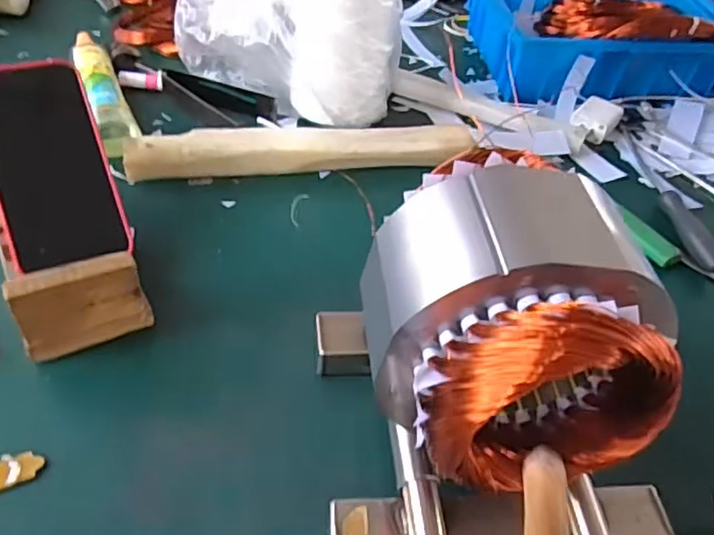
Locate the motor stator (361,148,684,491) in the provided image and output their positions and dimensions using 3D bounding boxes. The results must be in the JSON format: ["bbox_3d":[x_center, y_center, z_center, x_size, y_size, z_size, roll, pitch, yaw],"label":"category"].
[{"bbox_3d":[0.076,0.025,0.327,0.122,0.121,0.135,-1,45,-9],"label":"motor stator"}]

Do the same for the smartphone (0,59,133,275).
[{"bbox_3d":[-0.229,-0.077,0.461,0.080,0.008,0.156,-18,85,-24],"label":"smartphone"}]

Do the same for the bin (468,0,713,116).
[{"bbox_3d":[0.290,-0.289,0.770,0.262,0.104,0.212,-1,45,-8],"label":"bin"}]

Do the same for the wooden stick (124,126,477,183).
[{"bbox_3d":[-0.048,-0.110,0.590,0.324,0.034,0.037,-4,46,-11],"label":"wooden stick"}]

